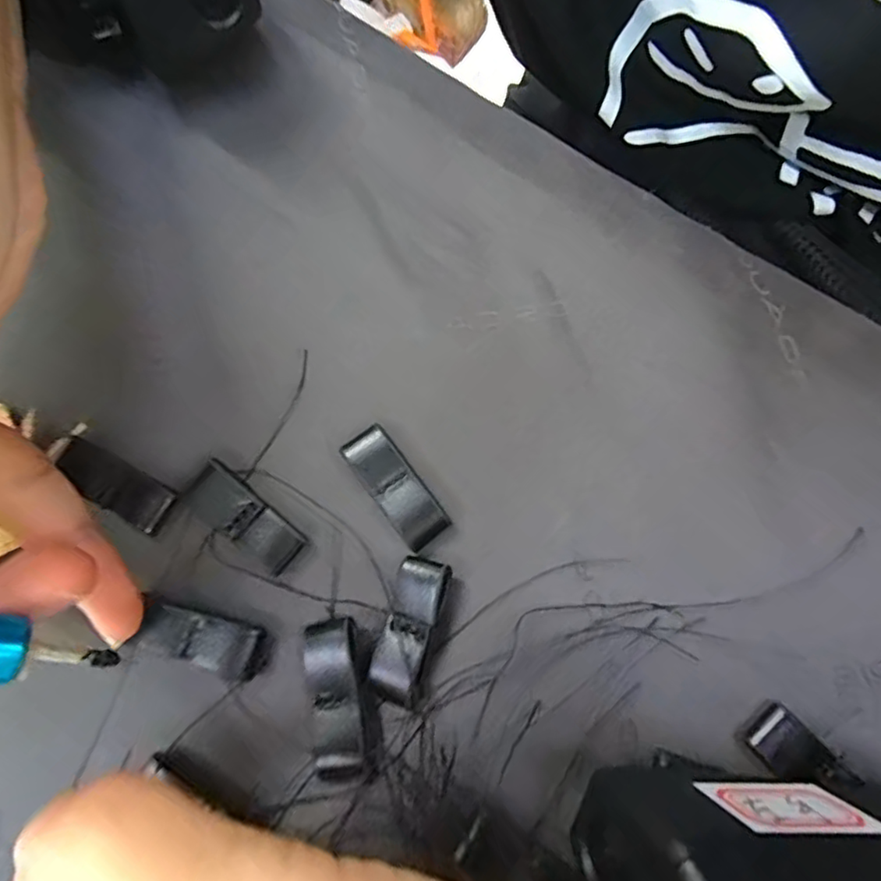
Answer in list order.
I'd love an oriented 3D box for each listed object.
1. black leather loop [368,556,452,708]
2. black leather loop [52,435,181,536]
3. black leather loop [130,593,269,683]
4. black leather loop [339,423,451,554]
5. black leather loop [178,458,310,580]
[{"bbox_3d":[-0.007,0.039,0.123,0.011,0.005,0.029,16,76,4],"label":"black leather loop"},{"bbox_3d":[-0.072,0.010,0.131,0.028,0.004,0.010,28,78,7],"label":"black leather loop"},{"bbox_3d":[-0.050,0.041,0.124,0.027,0.004,0.011,18,76,0],"label":"black leather loop"},{"bbox_3d":[-0.010,0.010,0.131,0.011,0.004,0.028,-36,78,-8],"label":"black leather loop"},{"bbox_3d":[-0.044,0.017,0.131,0.028,0.005,0.012,37,79,9],"label":"black leather loop"}]

